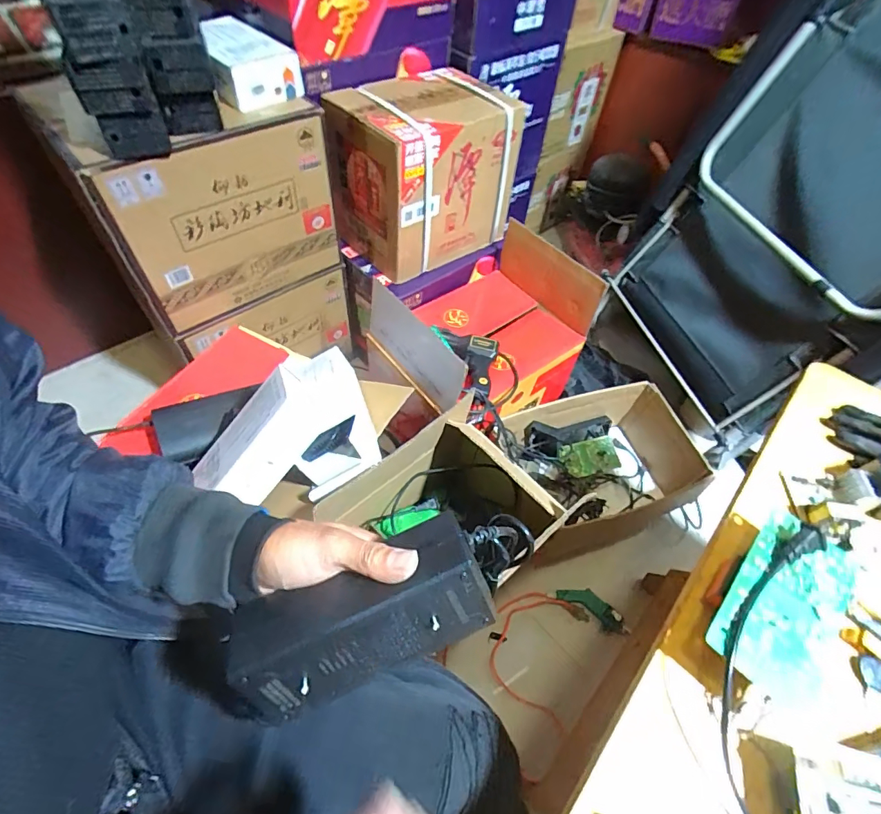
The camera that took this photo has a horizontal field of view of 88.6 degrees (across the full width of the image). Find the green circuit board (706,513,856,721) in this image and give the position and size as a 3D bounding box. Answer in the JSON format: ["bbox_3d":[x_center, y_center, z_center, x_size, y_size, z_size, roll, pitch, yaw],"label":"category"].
[{"bbox_3d":[0.285,0.158,0.370,0.085,0.017,0.157,37,60,20],"label":"green circuit board"}]

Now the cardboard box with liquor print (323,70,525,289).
[{"bbox_3d":[-0.028,-0.475,0.939,0.343,0.299,0.203,-26,60,-21],"label":"cardboard box with liquor print"}]

